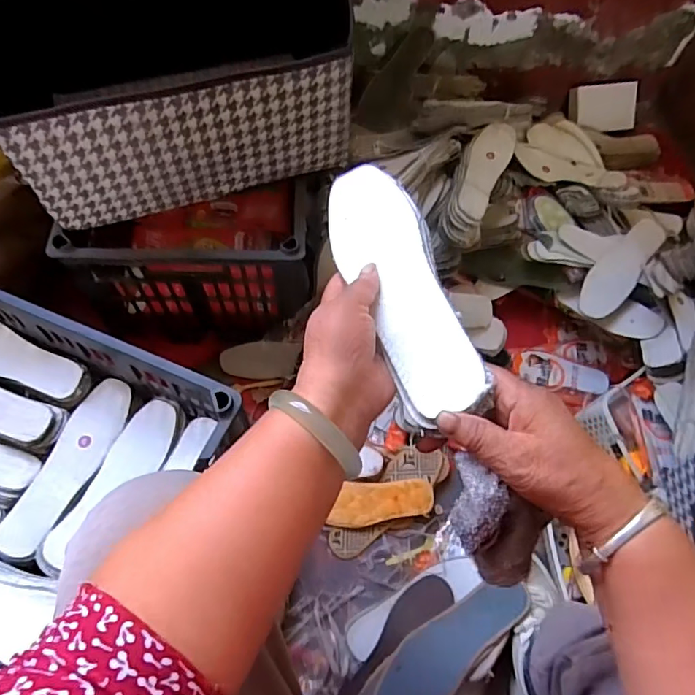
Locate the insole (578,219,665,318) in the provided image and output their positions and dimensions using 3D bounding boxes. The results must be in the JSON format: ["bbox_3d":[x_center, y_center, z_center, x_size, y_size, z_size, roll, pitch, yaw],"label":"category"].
[{"bbox_3d":[0.468,-0.144,0.865,0.074,0.023,0.225,35,70,17],"label":"insole"}]

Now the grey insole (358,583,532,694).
[{"bbox_3d":[0.126,0.408,0.680,0.265,0.011,0.086,-42,58,-11],"label":"grey insole"}]

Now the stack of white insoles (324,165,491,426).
[{"bbox_3d":[0.038,-0.049,0.393,0.070,0.030,0.227,-25,60,12],"label":"stack of white insoles"}]

